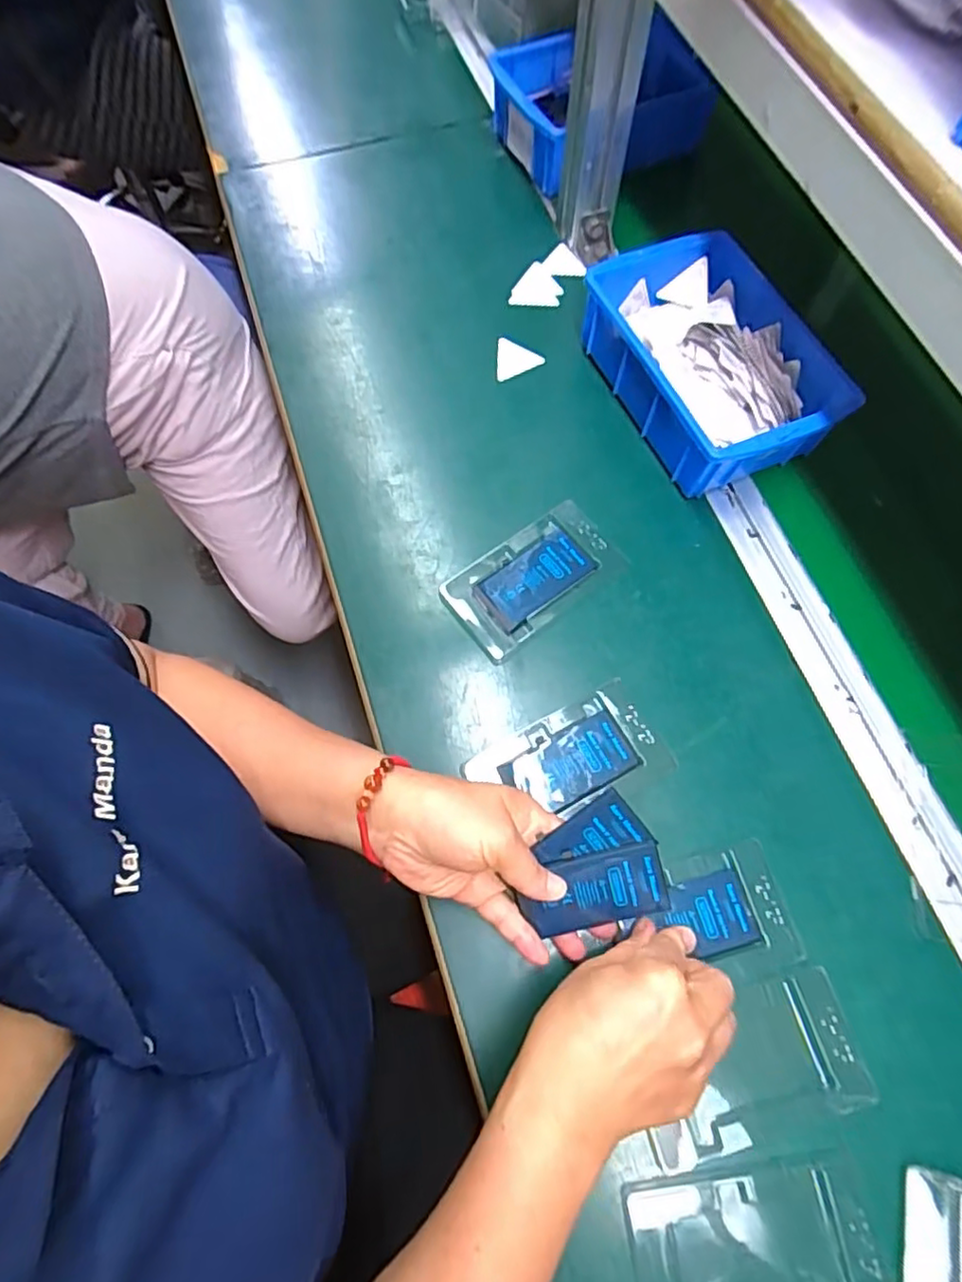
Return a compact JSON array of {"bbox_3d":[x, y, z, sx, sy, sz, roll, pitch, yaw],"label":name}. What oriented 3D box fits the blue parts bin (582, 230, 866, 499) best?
[{"bbox_3d":[0.188,-0.224,0.506,0.145,0.064,0.199,-22,70,-7],"label":"blue parts bin"}]

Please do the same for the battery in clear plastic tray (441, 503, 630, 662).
[{"bbox_3d":[0.039,-0.048,0.473,0.128,0.007,0.072,-37,72,-12],"label":"battery in clear plastic tray"}]

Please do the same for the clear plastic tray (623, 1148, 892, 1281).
[{"bbox_3d":[0.145,0.322,0.329,0.126,0.004,0.075,-8,69,-1],"label":"clear plastic tray"}]

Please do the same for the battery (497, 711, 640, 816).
[{"bbox_3d":[0.059,0.084,0.418,0.083,0.004,0.043,-26,70,-8],"label":"battery"}]

